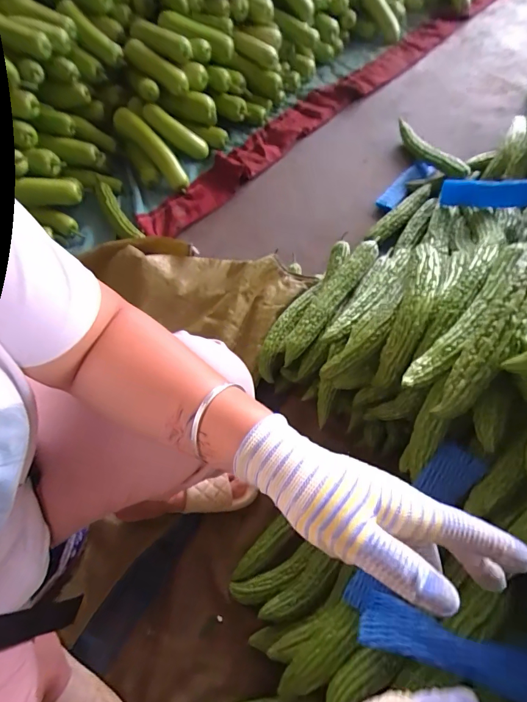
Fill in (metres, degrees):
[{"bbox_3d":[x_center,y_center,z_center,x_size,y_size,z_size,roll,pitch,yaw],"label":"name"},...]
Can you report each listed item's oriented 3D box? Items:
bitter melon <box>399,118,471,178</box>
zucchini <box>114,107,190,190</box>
[{"bbox_3d":[0.464,-0.557,1.115,0.050,0.064,0.303,-20,61,-8],"label":"bitter melon"},{"bbox_3d":[-0.309,-0.567,1.114,0.277,0.048,0.061,46,70,-6],"label":"zucchini"}]

